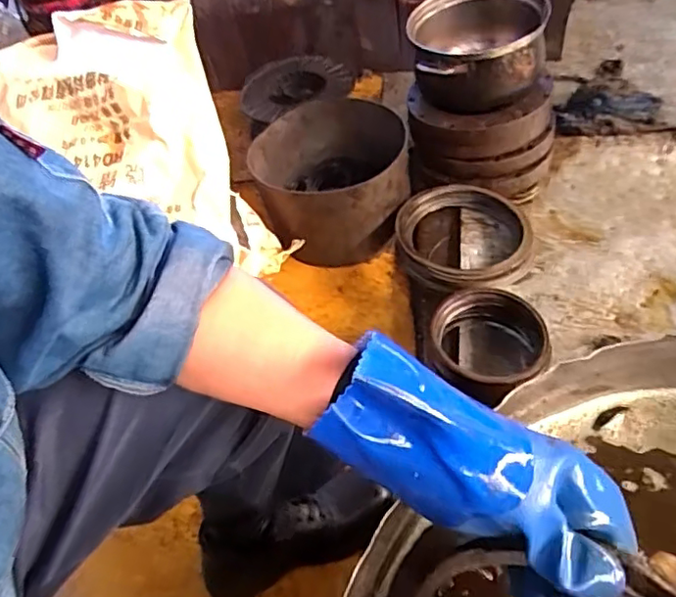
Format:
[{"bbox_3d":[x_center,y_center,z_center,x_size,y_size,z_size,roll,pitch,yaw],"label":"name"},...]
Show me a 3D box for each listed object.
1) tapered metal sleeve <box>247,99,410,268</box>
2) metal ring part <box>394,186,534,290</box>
[{"bbox_3d":[-0.011,-0.200,1.015,0.253,0.148,0.252,-2,51,3],"label":"tapered metal sleeve"},{"bbox_3d":[0.199,-0.099,0.938,0.213,0.044,0.217,-2,51,3],"label":"metal ring part"}]

